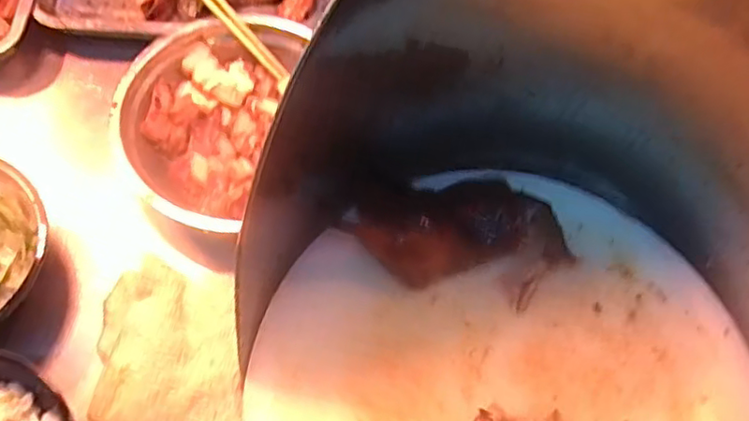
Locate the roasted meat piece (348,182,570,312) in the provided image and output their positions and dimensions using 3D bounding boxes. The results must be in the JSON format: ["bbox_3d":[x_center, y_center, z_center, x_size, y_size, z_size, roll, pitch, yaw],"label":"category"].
[{"bbox_3d":[0.073,0.015,0.514,0.186,0.055,0.103,11,63,-2],"label":"roasted meat piece"}]

